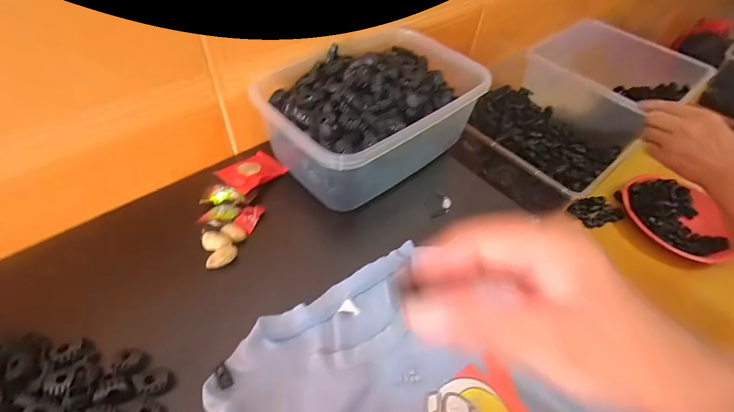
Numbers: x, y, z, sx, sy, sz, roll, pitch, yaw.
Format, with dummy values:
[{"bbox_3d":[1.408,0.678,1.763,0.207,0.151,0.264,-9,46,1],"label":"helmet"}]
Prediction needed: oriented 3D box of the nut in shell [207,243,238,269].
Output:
[{"bbox_3d":[-0.131,0.046,0.327,0.029,0.011,0.012,-31,61,-26],"label":"nut in shell"}]

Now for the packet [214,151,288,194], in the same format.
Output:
[{"bbox_3d":[-0.125,-0.039,0.396,0.044,0.008,0.067,33,40,19],"label":"packet"}]

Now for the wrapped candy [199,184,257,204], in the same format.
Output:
[{"bbox_3d":[-0.142,-0.010,0.371,0.051,0.015,0.018,1,52,-5],"label":"wrapped candy"}]

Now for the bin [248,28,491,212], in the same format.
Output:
[{"bbox_3d":[0.017,-0.115,0.423,0.246,0.084,0.143,-35,63,-28],"label":"bin"}]

